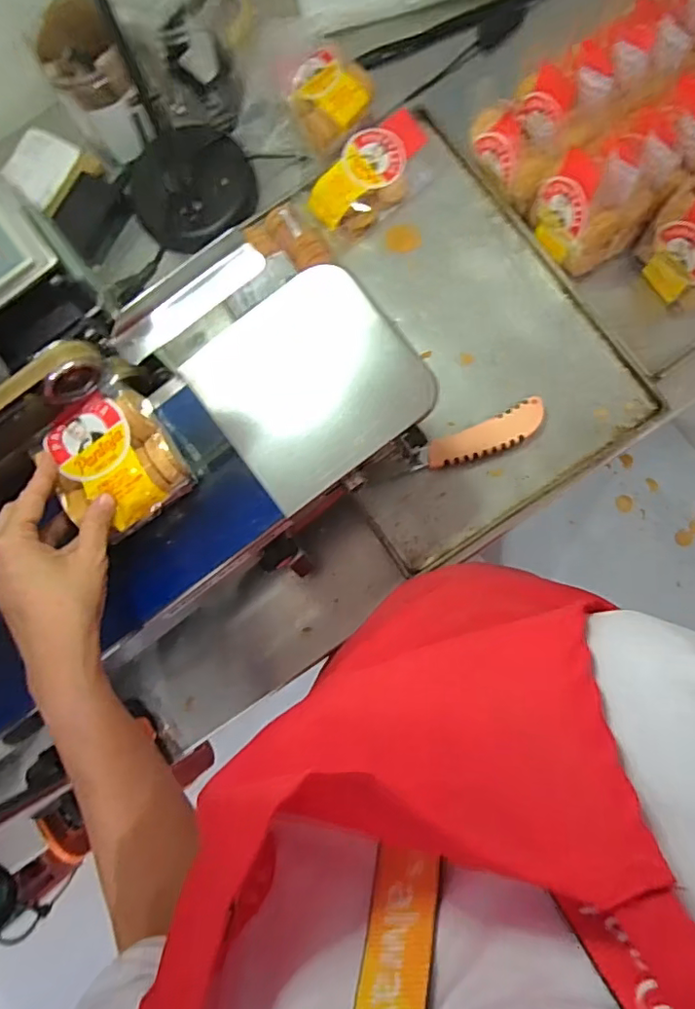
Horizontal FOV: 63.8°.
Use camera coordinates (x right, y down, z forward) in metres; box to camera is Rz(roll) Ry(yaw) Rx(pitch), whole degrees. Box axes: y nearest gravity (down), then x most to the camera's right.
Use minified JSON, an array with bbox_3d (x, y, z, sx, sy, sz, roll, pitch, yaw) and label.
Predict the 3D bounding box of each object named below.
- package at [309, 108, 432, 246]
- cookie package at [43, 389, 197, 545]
[{"bbox_3d":[0.025,-0.355,0.609,0.142,0.046,0.072,-40,80,-1],"label":"package"},{"bbox_3d":[-0.178,-0.034,0.422,0.085,0.036,0.106,-35,80,0],"label":"cookie package"}]

